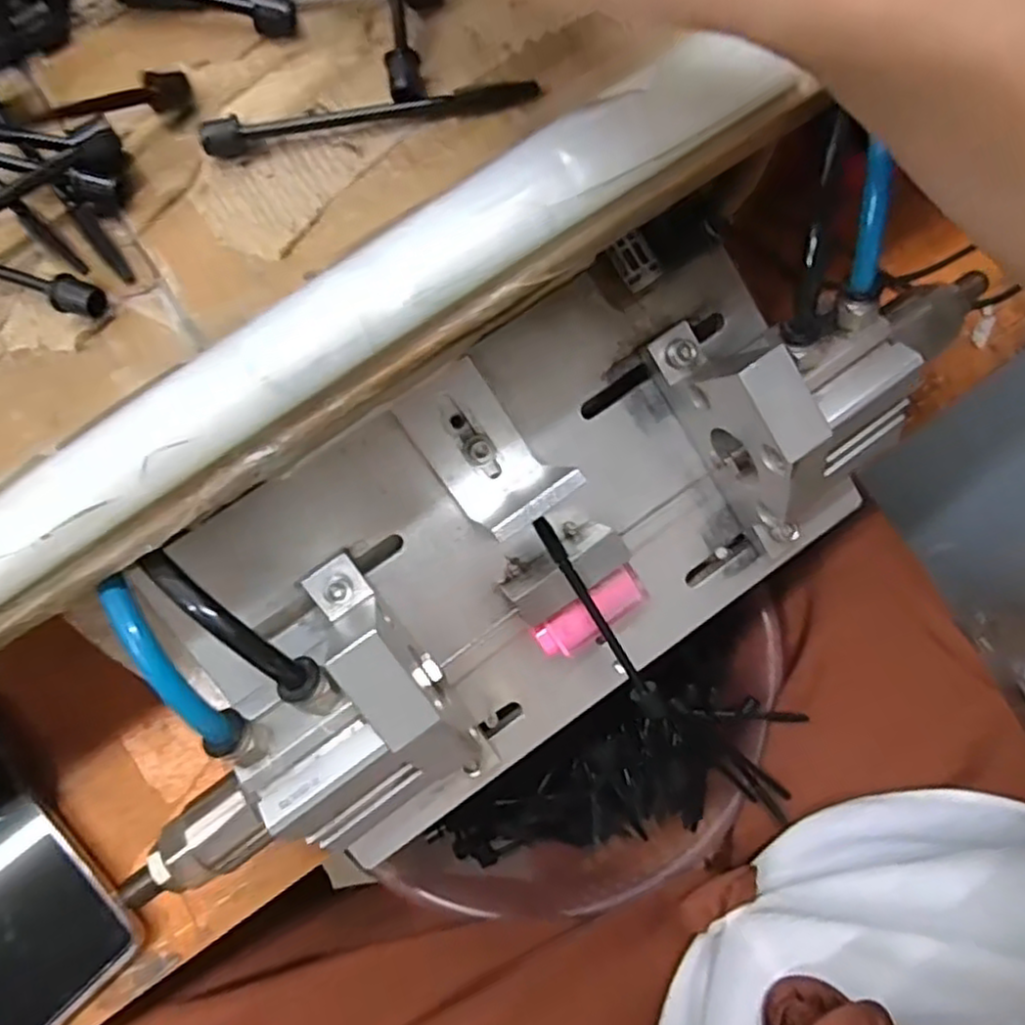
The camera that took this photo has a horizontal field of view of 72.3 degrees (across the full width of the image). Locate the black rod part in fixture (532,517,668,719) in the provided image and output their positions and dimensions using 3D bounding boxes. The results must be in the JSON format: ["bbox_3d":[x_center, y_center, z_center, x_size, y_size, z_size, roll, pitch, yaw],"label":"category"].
[{"bbox_3d":[0.035,0.043,0.277,0.009,0.004,0.097,-33,101,-5],"label":"black rod part in fixture"}]

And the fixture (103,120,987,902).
[{"bbox_3d":[0.017,-0.003,0.269,0.349,0.109,0.144,-35,81,-5],"label":"fixture"}]

